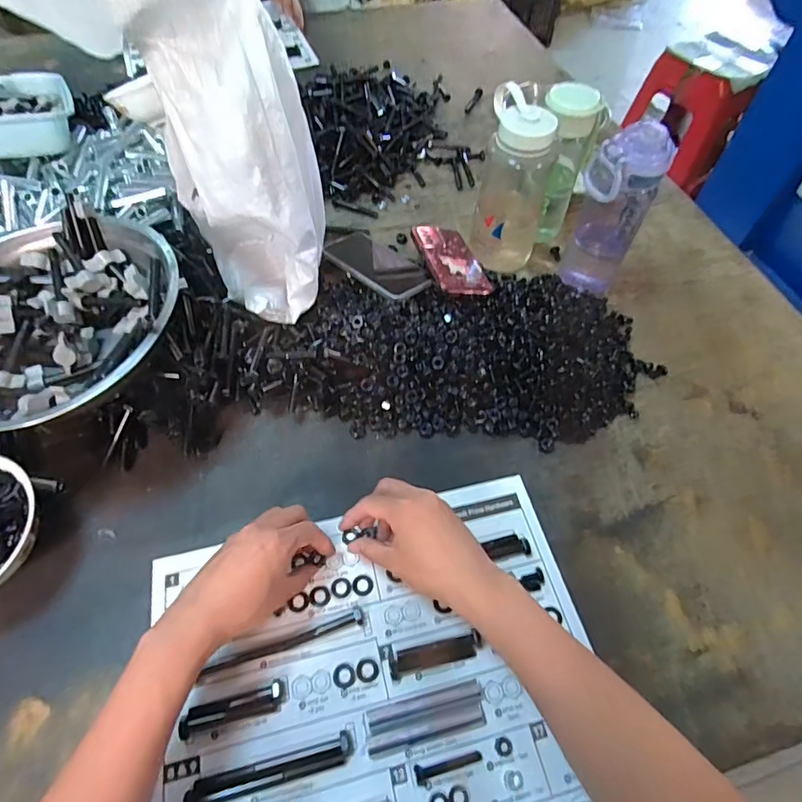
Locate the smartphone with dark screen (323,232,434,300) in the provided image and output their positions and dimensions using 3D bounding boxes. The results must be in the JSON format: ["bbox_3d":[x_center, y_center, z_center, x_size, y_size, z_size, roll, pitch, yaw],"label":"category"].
[{"bbox_3d":[-0.031,-0.190,0.692,0.085,0.007,0.169,-31,54,-30],"label":"smartphone with dark screen"}]

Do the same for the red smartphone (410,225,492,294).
[{"bbox_3d":[0.071,-0.199,0.691,0.079,0.013,0.169,-2,47,-16],"label":"red smartphone"}]

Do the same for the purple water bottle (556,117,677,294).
[{"bbox_3d":[0.259,-0.229,0.619,0.076,0.204,0.083,35,63,20],"label":"purple water bottle"}]

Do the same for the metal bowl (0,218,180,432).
[{"bbox_3d":[-0.342,-0.077,0.490,0.242,0.073,0.242,0,57,-1],"label":"metal bowl"}]

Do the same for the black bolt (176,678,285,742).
[{"bbox_3d":[-0.138,0.252,0.408,0.080,0.014,0.019,-16,59,-11],"label":"black bolt"}]

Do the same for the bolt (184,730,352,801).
[{"bbox_3d":[-0.100,0.288,0.384,0.123,0.013,0.020,-13,58,-9],"label":"bolt"}]

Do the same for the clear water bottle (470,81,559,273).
[{"bbox_3d":[0.147,-0.270,0.648,0.095,0.198,0.080,12,58,7],"label":"clear water bottle"}]

